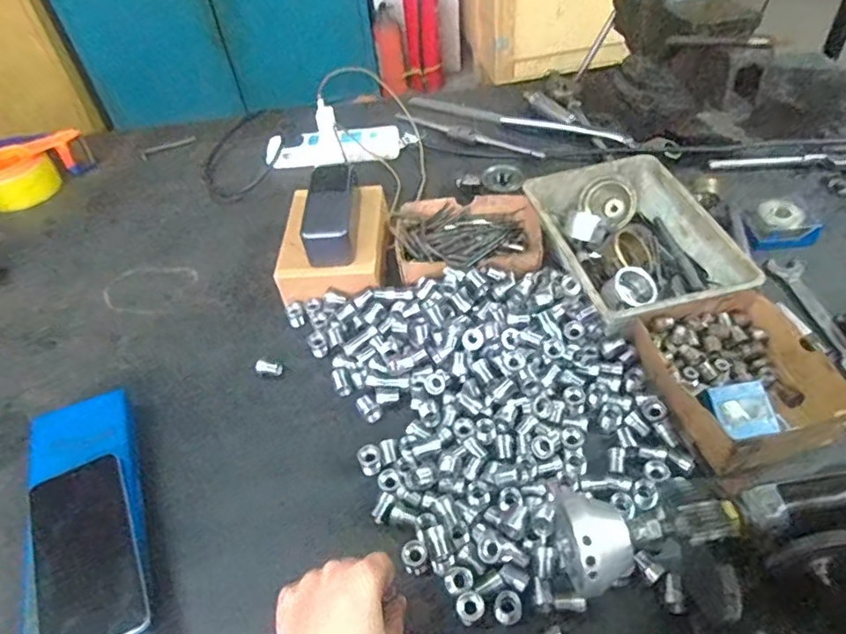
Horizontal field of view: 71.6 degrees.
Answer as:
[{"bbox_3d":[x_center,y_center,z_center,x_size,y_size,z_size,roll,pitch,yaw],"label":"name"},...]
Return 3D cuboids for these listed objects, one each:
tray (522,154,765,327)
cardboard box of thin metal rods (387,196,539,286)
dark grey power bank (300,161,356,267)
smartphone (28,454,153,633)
[{"bbox_3d":[0.235,-0.084,0.670,0.168,0.059,0.238,-13,46,-6],"label":"tray"},{"bbox_3d":[0.056,-0.092,0.721,0.182,0.046,0.139,-5,46,2],"label":"cardboard box of thin metal rods"},{"bbox_3d":[-0.106,-0.121,0.688,0.054,0.059,0.137,-2,60,4],"label":"dark grey power bank"},{"bbox_3d":[-0.271,0.191,0.471,0.076,0.012,0.159,-20,52,-20],"label":"smartphone"}]

